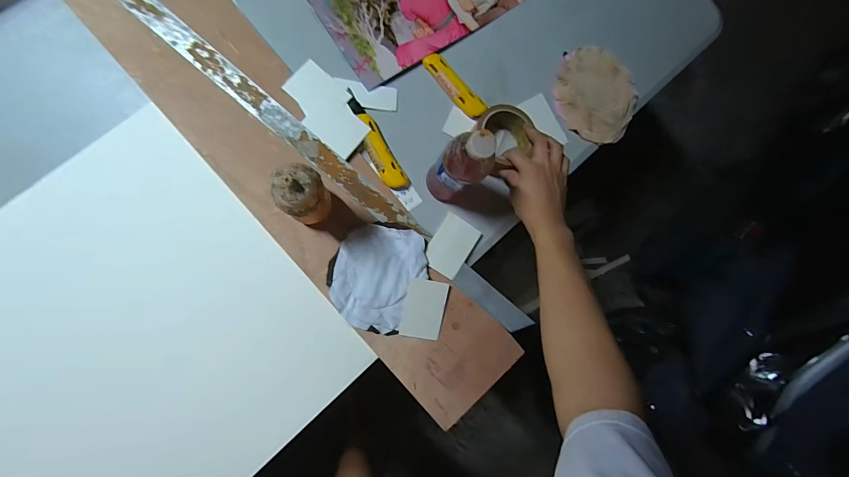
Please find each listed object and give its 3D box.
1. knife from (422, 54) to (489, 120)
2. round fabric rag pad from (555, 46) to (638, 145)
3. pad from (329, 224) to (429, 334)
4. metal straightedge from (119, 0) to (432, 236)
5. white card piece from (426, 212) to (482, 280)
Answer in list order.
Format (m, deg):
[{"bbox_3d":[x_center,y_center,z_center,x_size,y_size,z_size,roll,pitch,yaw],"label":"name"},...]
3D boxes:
[{"bbox_3d":[0.049,-0.248,0.601,0.034,0.015,0.127,-43,94,-9],"label":"knife"},{"bbox_3d":[0.301,-0.253,0.641,0.154,0.017,0.154,1,87,-9],"label":"round fabric rag pad"},{"bbox_3d":[-0.068,0.060,0.560,0.132,0.015,0.153,11,85,-9],"label":"pad"},{"bbox_3d":[-0.306,-0.252,0.539,0.757,0.006,0.038,41,82,-5],"label":"metal straightedge"},{"bbox_3d":[0.043,0.012,0.588,0.065,0.005,0.090,33,82,-6],"label":"white card piece"}]

